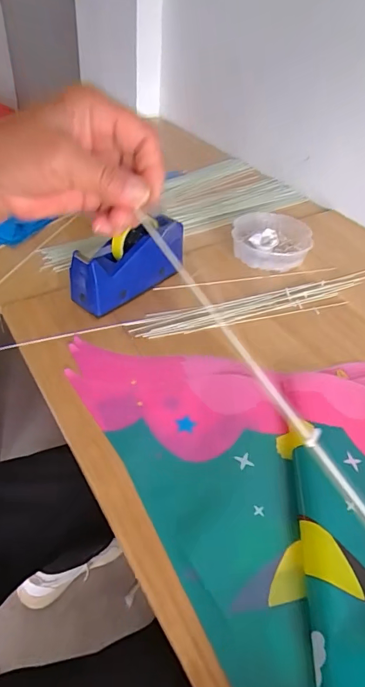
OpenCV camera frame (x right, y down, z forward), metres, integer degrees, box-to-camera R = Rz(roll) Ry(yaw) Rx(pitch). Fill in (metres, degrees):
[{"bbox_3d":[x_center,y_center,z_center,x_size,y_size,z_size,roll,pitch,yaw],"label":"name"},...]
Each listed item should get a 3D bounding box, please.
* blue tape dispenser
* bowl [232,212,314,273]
[{"bbox_3d":[-0.088,-0.135,0.709,0.068,0.109,0.203,33,51,28],"label":"blue tape dispenser"},{"bbox_3d":[0.172,-0.200,0.830,0.147,0.052,0.137,2,43,-2],"label":"bowl"}]

